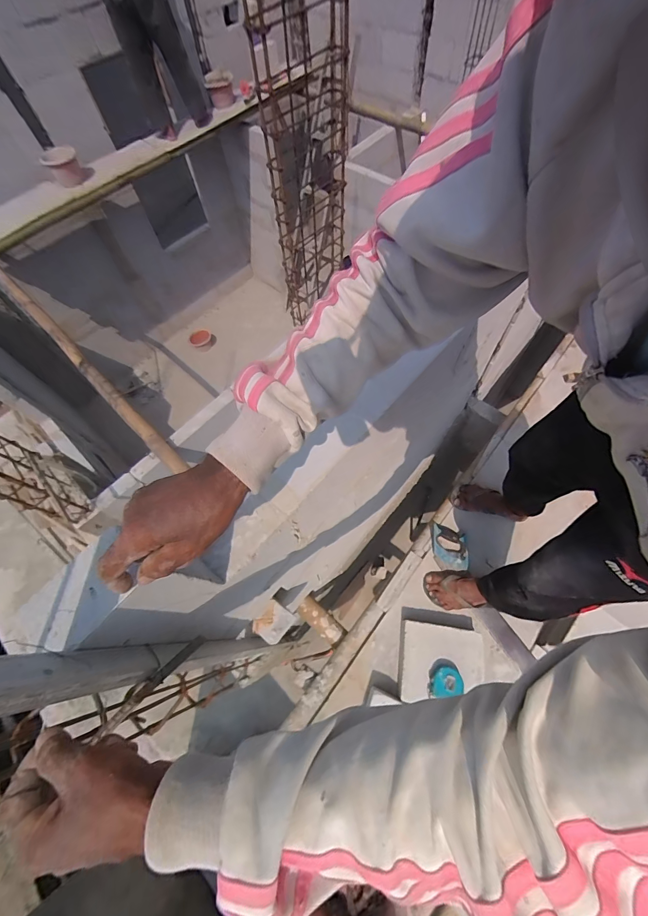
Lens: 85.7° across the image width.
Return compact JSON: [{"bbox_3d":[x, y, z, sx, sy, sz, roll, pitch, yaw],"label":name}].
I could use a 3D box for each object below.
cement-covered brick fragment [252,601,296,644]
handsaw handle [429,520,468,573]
[{"bbox_3d":[-0.117,0.389,0.824,0.069,0.072,0.077,36,71,19],"label":"cement-covered brick fragment"},{"bbox_3d":[0.425,0.302,1.186,0.108,0.034,0.160,1,64,4],"label":"handsaw handle"}]

